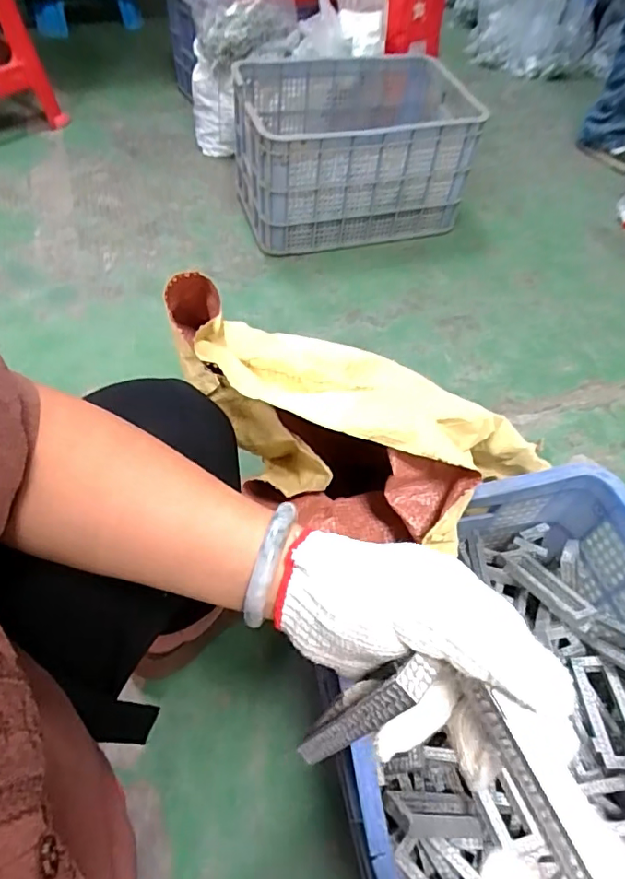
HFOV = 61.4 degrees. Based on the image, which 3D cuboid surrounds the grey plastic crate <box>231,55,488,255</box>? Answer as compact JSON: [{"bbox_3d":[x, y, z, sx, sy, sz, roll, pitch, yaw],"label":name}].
[{"bbox_3d":[0.101,-0.727,1.364,0.581,0.316,0.396,-18,56,-17],"label":"grey plastic crate"}]

